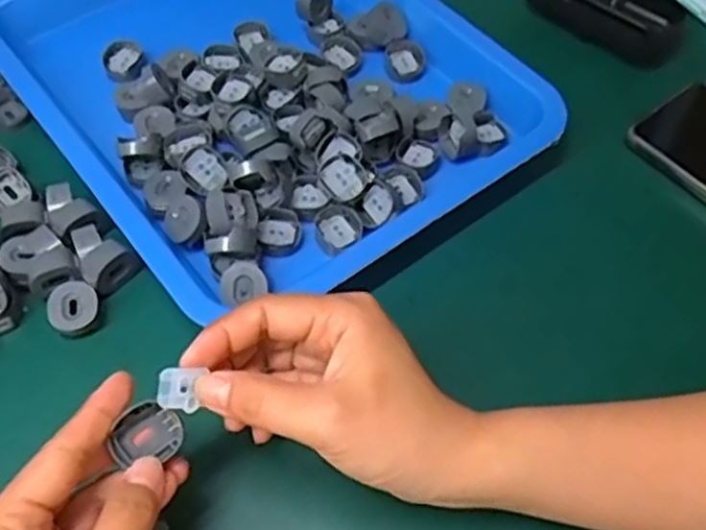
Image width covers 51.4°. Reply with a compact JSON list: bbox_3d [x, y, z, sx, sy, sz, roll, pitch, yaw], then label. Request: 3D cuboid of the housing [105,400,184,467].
[{"bbox_3d":[-0.083,0.069,0.297,0.027,0.009,0.022,-33,65,-21],"label":"housing"}]

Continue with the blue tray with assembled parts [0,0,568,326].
[{"bbox_3d":[-0.070,-0.131,0.482,0.259,0.040,0.342,-32,63,-21],"label":"blue tray with assembled parts"}]

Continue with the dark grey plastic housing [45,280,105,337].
[{"bbox_3d":[-0.148,0.024,0.393,0.028,0.012,0.028,2,78,-9],"label":"dark grey plastic housing"}]

